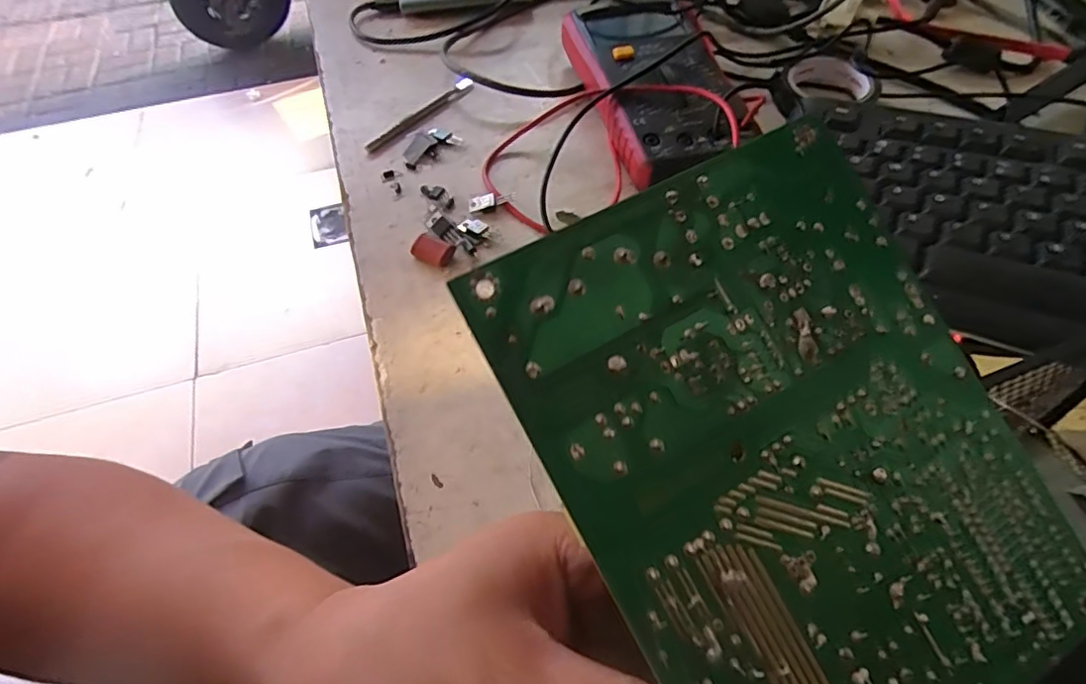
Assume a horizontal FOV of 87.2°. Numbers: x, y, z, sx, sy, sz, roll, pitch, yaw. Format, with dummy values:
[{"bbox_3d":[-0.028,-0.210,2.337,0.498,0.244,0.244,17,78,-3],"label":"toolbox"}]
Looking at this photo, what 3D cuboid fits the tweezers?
[{"bbox_3d":[-0.081,-0.151,0.379,0.008,0.007,0.091,36,64,22],"label":"tweezers"}]

